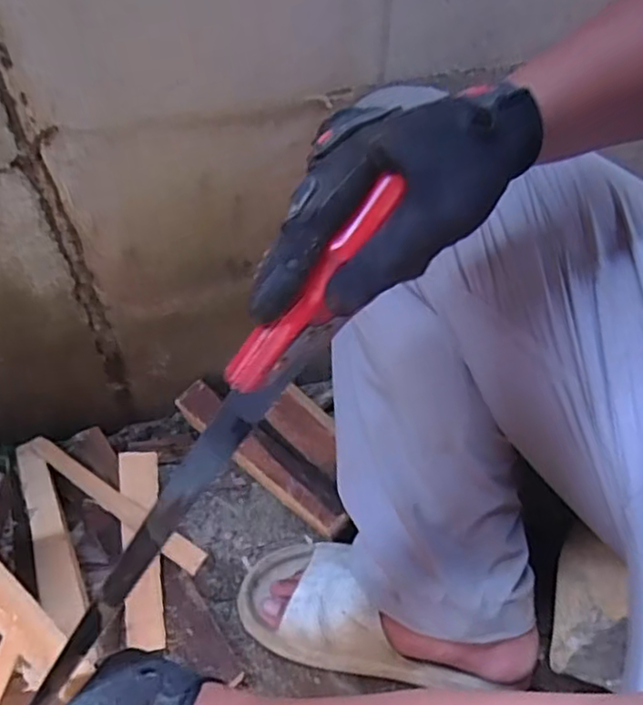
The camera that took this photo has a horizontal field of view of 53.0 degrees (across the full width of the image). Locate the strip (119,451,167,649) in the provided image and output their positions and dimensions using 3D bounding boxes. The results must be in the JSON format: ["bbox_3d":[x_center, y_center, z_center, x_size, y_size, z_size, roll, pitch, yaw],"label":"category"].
[{"bbox_3d":[-0.188,0.201,0.676,0.041,0.014,0.200,-7,67,-8],"label":"strip"}]

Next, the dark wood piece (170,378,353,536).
[{"bbox_3d":[-0.073,0.116,0.720,0.241,0.028,0.037,38,58,25],"label":"dark wood piece"}]

